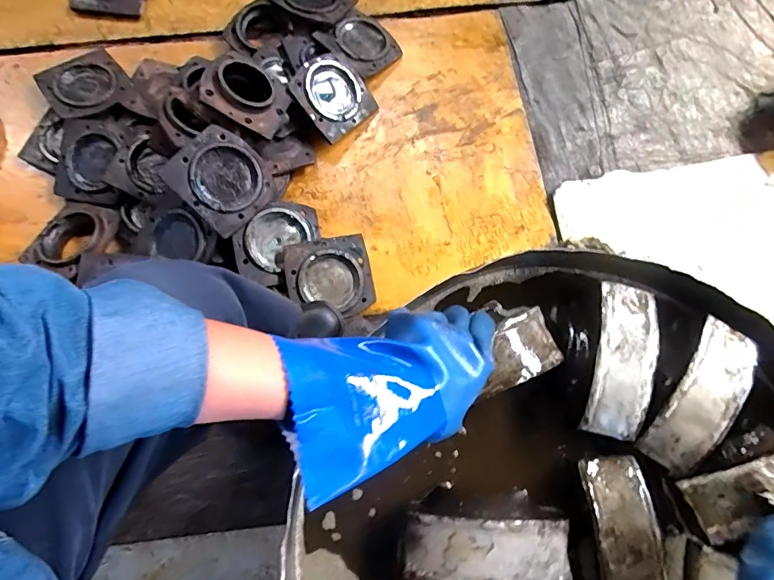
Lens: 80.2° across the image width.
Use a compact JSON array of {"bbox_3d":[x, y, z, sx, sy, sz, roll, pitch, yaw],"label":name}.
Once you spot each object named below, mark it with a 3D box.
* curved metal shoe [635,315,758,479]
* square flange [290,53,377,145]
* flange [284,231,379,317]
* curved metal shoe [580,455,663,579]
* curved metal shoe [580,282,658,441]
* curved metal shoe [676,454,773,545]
[{"bbox_3d":[0.323,0.108,0.472,0.064,0.036,0.164,35,78,7],"label":"curved metal shoe"},{"bbox_3d":[-0.112,-0.414,0.979,0.160,0.022,0.157,-44,112,-23],"label":"square flange"},{"bbox_3d":[-0.108,-0.023,0.876,0.158,0.020,0.150,-11,88,-11],"label":"flange"},{"bbox_3d":[0.228,0.247,0.441,0.062,0.035,0.161,-2,77,-2],"label":"curved metal shoe"},{"bbox_3d":[0.240,0.071,0.473,0.061,0.031,0.157,14,77,2],"label":"curved metal shoe"},{"bbox_3d":[0.374,0.188,0.438,0.155,0.030,0.058,-20,72,1],"label":"curved metal shoe"}]

